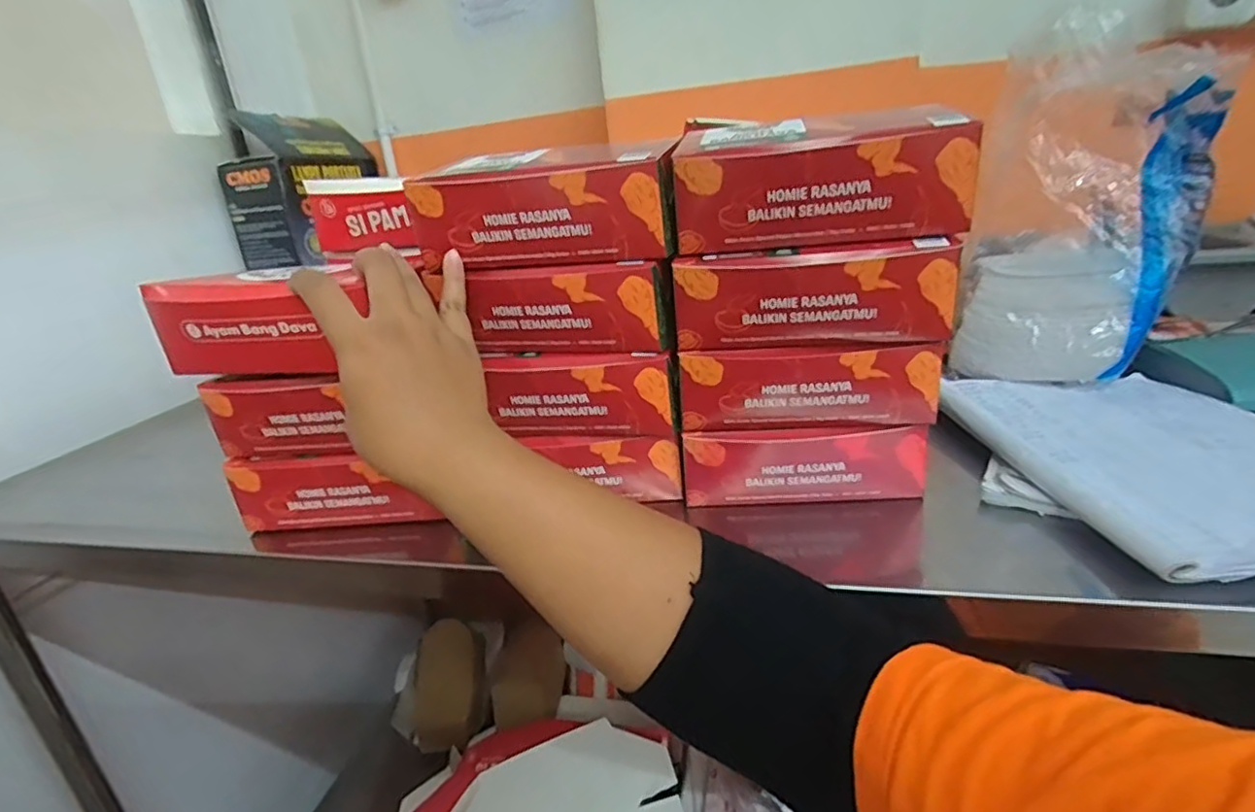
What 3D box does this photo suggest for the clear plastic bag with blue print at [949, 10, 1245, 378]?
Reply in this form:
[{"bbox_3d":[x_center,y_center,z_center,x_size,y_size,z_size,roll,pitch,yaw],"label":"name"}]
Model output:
[{"bbox_3d":[0.427,-0.192,0.583,0.184,0.301,0.146,9,25,35],"label":"clear plastic bag with blue print"}]

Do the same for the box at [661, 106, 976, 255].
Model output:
[{"bbox_3d":[0.116,-0.147,0.396,0.171,0.076,0.102,-3,20,7],"label":"box"}]

